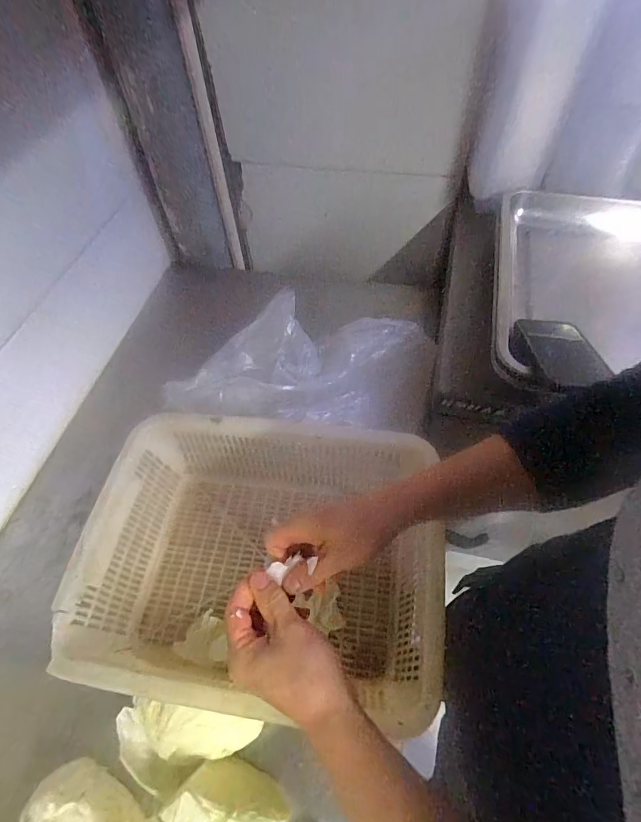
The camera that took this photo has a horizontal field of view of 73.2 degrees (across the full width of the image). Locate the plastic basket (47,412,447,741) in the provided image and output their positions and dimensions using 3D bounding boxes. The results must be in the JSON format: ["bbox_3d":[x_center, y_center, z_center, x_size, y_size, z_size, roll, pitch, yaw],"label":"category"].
[{"bbox_3d":[-0.080,0.168,0.529,0.378,0.108,0.317,5,56,5],"label":"plastic basket"}]

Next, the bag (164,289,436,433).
[{"bbox_3d":[-0.036,-0.075,0.681,0.420,0.115,0.184,2,56,3],"label":"bag"}]

